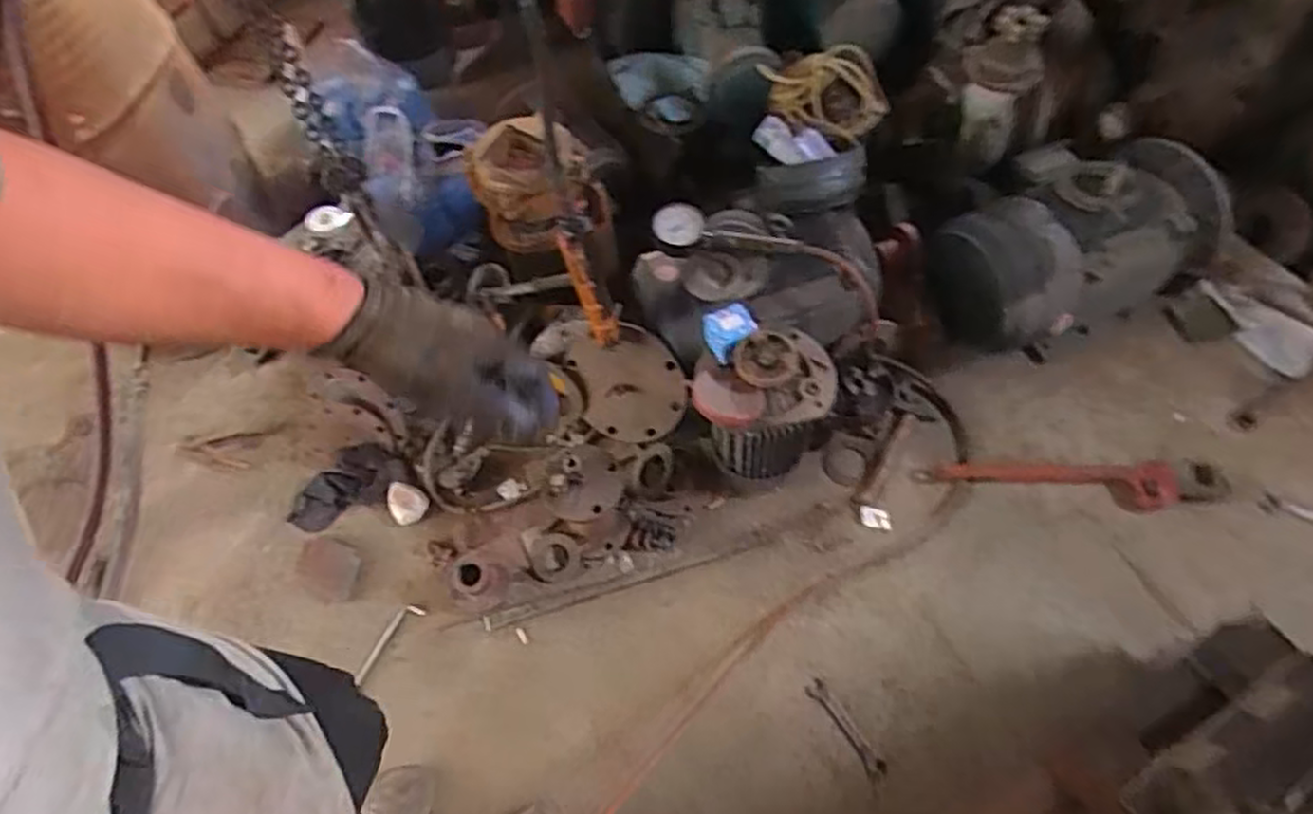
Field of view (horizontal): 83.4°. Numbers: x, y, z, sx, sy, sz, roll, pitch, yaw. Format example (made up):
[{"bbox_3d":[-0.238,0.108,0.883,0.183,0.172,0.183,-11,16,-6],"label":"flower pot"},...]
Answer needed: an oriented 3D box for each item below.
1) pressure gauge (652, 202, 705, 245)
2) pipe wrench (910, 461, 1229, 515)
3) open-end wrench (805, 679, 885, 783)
[{"bbox_3d":[0.041,-0.343,1.382,0.095,0.079,0.038,-3,17,8],"label":"pressure gauge"},{"bbox_3d":[0.831,0.155,1.485,0.597,0.034,0.100,1,59,5],"label":"pipe wrench"},{"bbox_3d":[0.325,0.557,1.273,0.036,0.013,0.176,-30,60,-14],"label":"open-end wrench"}]

